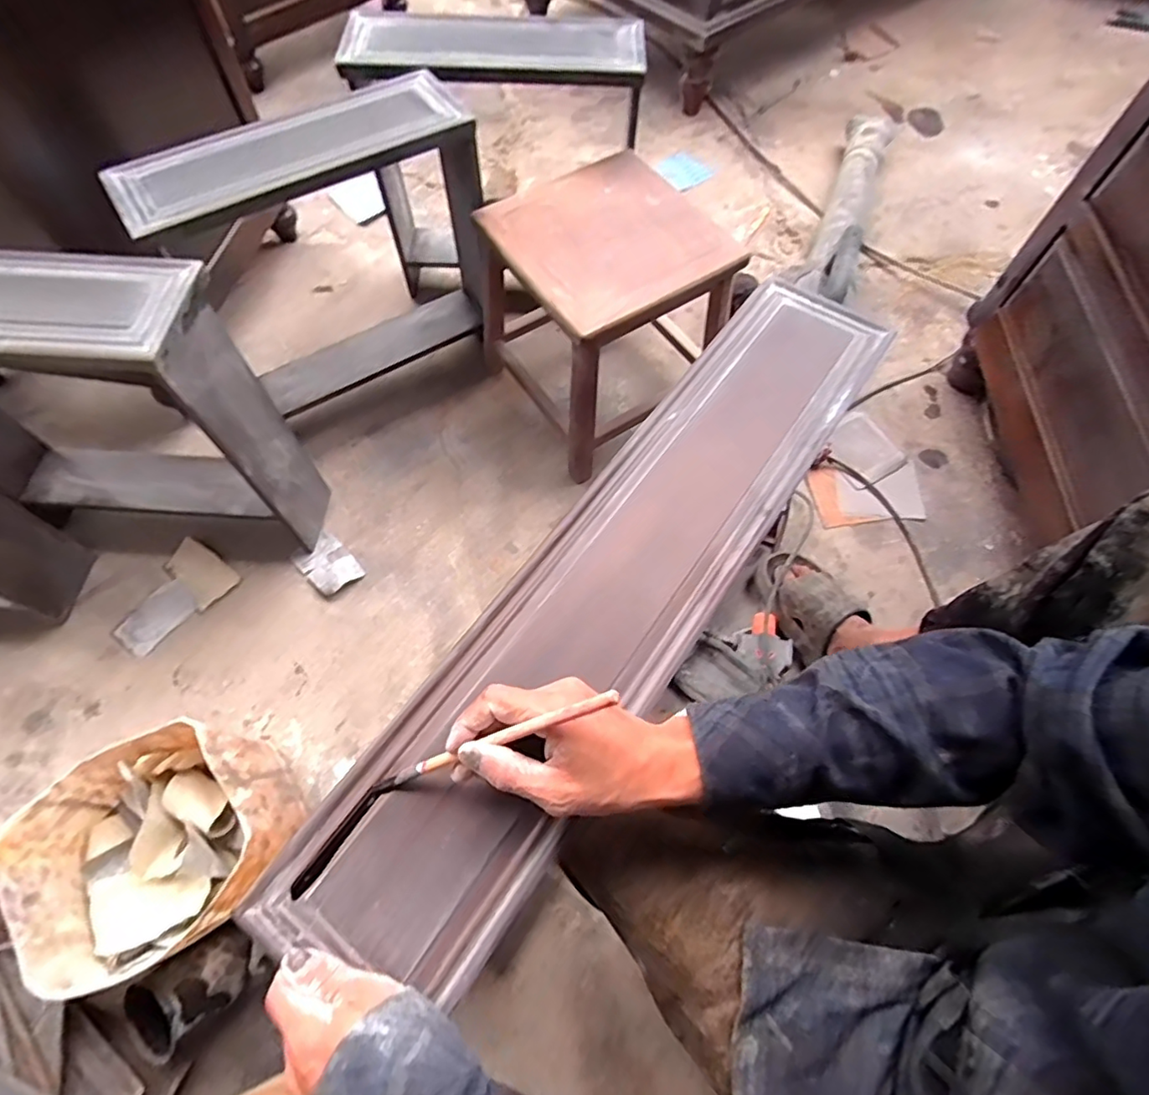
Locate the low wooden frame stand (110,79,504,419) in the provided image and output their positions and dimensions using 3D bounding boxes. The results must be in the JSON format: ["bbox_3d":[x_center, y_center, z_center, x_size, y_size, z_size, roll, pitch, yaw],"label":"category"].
[{"bbox_3d":[-0.330,-0.402,0.852,0.401,0.372,0.142,-22,66,-12],"label":"low wooden frame stand"}]

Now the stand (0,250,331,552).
[{"bbox_3d":[-0.600,-0.163,0.749,0.425,0.393,0.160,3,63,1],"label":"stand"}]

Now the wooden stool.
[{"bbox_3d":[0.040,-0.359,0.888,0.295,0.253,0.283,-35,69,-17],"label":"wooden stool"}]

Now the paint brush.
[{"bbox_3d":[-0.060,0.126,0.369,0.217,0.005,0.009,-29,64,28],"label":"paint brush"}]

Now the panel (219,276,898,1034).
[{"bbox_3d":[0.058,0.006,0.500,0.153,0.024,0.715,35,68,13],"label":"panel"}]

